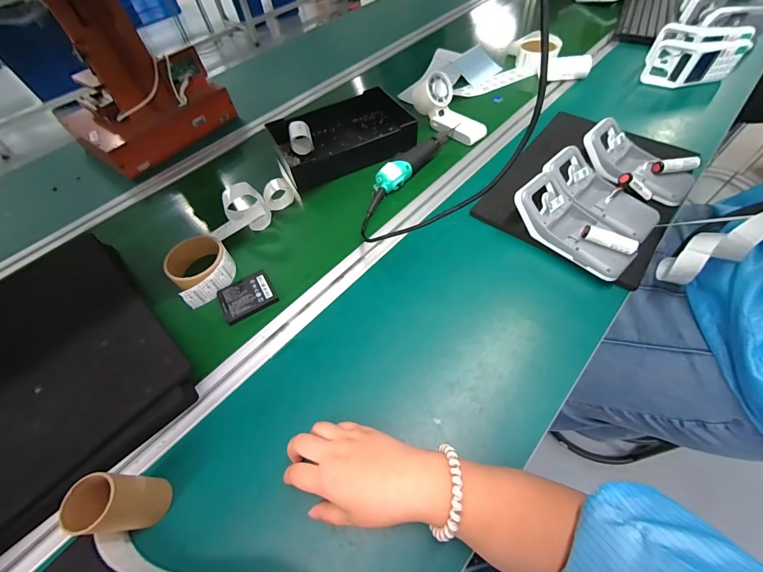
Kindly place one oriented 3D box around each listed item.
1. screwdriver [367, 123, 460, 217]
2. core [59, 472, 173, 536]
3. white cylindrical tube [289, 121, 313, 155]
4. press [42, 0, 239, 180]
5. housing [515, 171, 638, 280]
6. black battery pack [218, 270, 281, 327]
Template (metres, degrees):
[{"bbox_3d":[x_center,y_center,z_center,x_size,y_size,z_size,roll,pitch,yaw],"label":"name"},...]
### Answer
[{"bbox_3d":[0.051,-0.220,0.587,0.039,0.035,0.253,35,66,24],"label":"screwdriver"},{"bbox_3d":[-0.239,0.201,0.301,0.042,0.083,0.041,-7,56,0],"label":"core"},{"bbox_3d":[-0.159,-0.293,0.645,0.041,0.040,0.054,-13,56,-4],"label":"white cylindrical tube"},{"bbox_3d":[-0.495,-0.414,0.607,0.197,0.277,0.271,29,64,22],"label":"press"},{"bbox_3d":[0.270,-0.085,0.456,0.164,0.060,0.080,36,66,25],"label":"housing"},{"bbox_3d":[-0.195,0.012,0.472,0.073,0.011,0.064,-29,59,-14],"label":"black battery pack"}]

